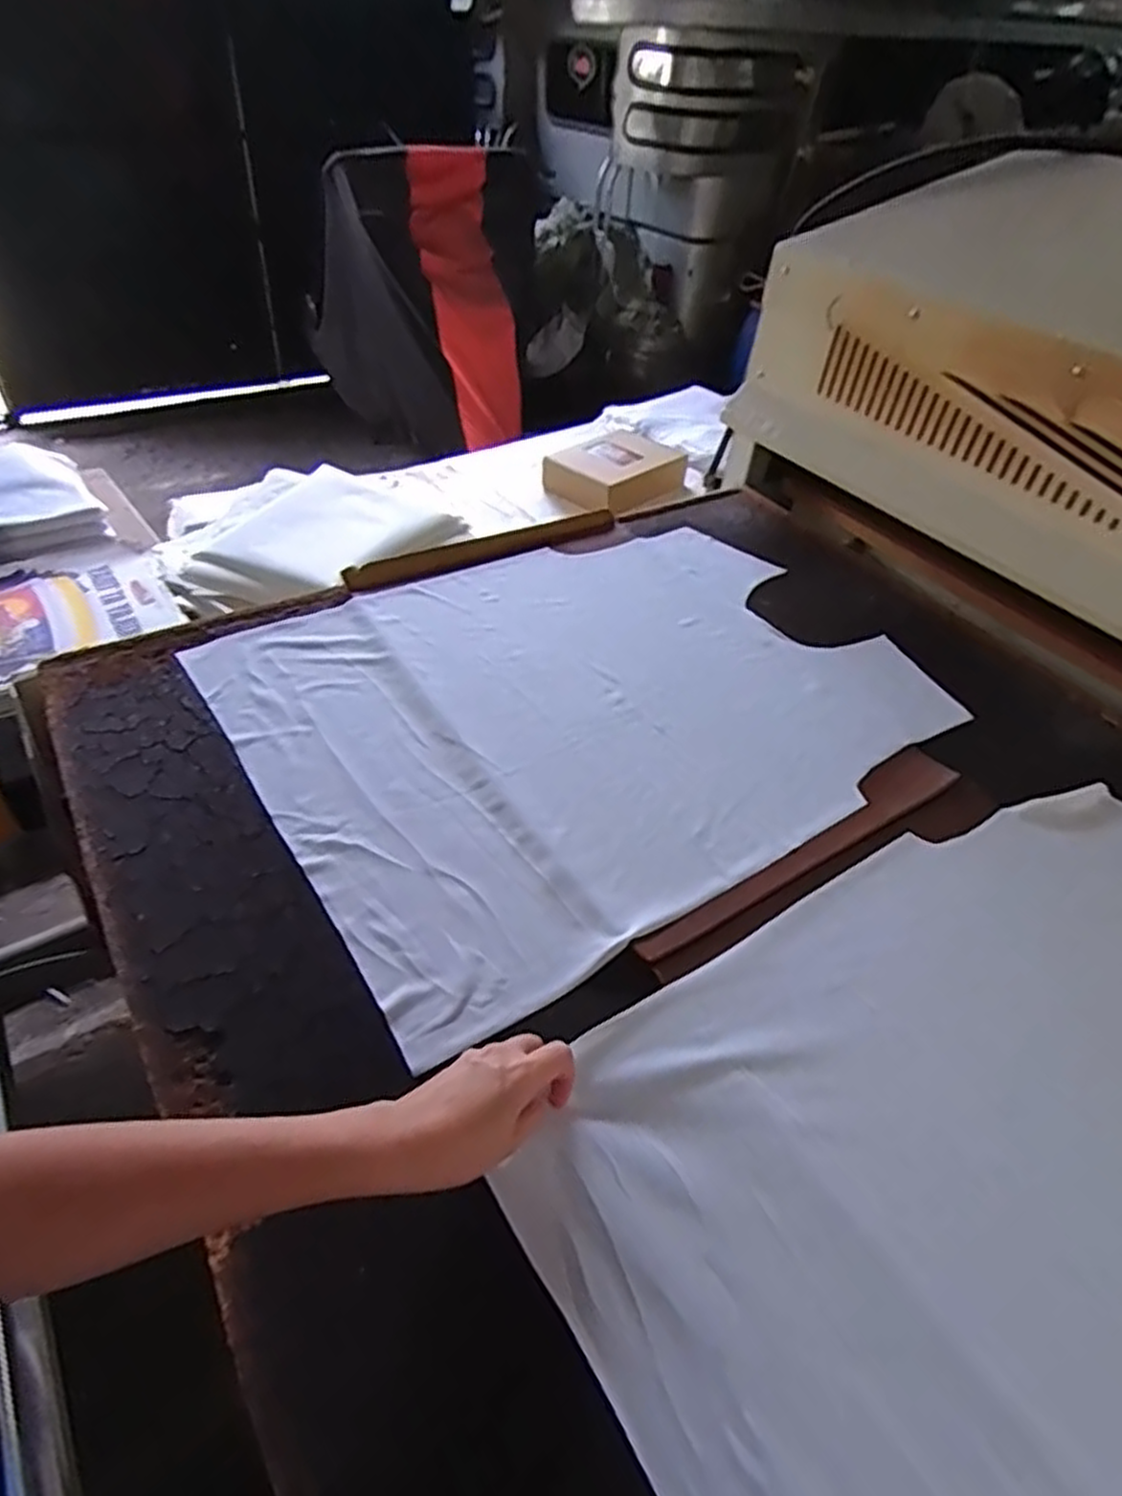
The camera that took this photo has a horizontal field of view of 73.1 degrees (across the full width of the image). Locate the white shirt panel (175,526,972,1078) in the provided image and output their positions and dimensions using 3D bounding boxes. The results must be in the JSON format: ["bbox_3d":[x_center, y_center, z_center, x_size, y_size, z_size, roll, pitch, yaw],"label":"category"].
[{"bbox_3d":[0.035,-0.062,0.835,0.702,0.013,0.539,-23,52,-28],"label":"white shirt panel"}]

